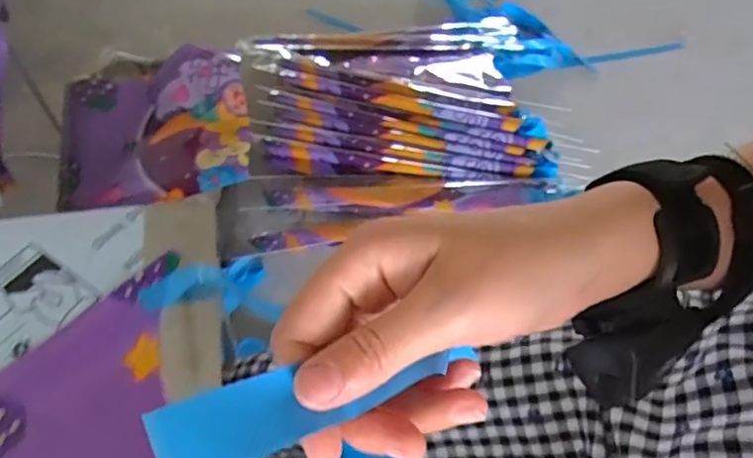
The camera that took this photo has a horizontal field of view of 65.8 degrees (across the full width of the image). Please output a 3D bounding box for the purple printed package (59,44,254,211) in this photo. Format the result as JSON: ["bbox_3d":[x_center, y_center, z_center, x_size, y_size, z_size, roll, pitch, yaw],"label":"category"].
[{"bbox_3d":[-0.371,-0.187,0.992,0.291,0.058,0.374,-8,56,-8],"label":"purple printed package"}]

